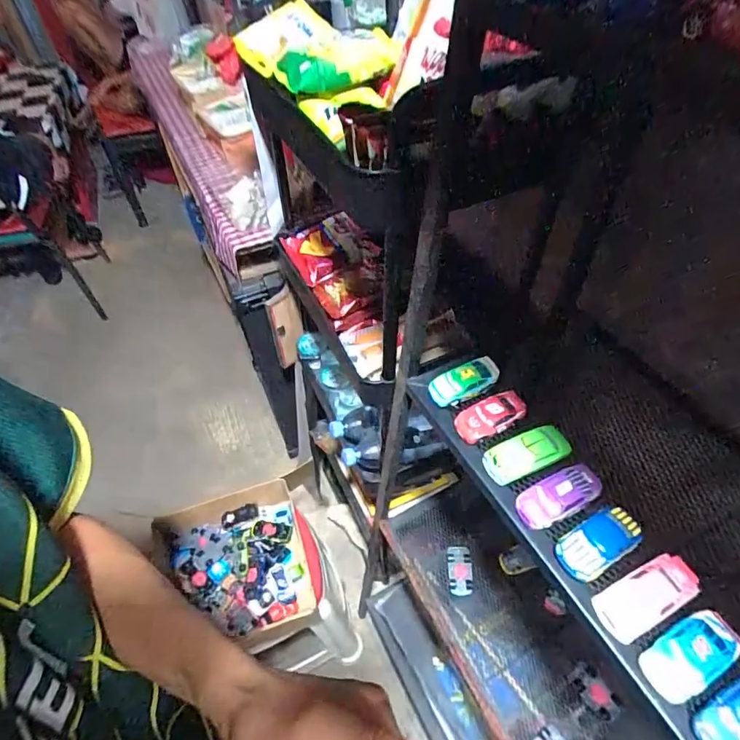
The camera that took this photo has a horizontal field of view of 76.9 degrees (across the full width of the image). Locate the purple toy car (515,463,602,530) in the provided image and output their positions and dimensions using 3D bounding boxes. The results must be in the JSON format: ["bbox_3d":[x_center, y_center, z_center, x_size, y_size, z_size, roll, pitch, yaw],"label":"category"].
[{"bbox_3d":[0.170,0.113,0.416,0.077,0.018,0.035,-17,52,-13],"label":"purple toy car"}]

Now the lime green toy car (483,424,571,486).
[{"bbox_3d":[0.152,0.080,0.446,0.086,0.023,0.036,-21,53,-16],"label":"lime green toy car"}]

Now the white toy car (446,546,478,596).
[{"bbox_3d":[0.147,0.321,0.748,0.040,0.016,0.072,0,50,2],"label":"white toy car"}]

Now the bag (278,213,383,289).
[{"bbox_3d":[-0.067,-0.212,0.798,0.132,0.044,0.117,-21,53,-16],"label":"bag"}]

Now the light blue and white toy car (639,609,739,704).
[{"bbox_3d":[0.234,0.205,0.338,0.075,0.015,0.035,-25,54,-18],"label":"light blue and white toy car"}]

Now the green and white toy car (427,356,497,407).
[{"bbox_3d":[0.102,0.012,0.502,0.074,0.025,0.032,-19,52,-14],"label":"green and white toy car"}]

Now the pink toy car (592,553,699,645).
[{"bbox_3d":[0.219,0.176,0.363,0.084,0.020,0.036,-20,53,-15],"label":"pink toy car"}]

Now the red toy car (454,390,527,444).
[{"bbox_3d":[0.124,0.047,0.476,0.075,0.020,0.036,-17,52,-12],"label":"red toy car"}]

